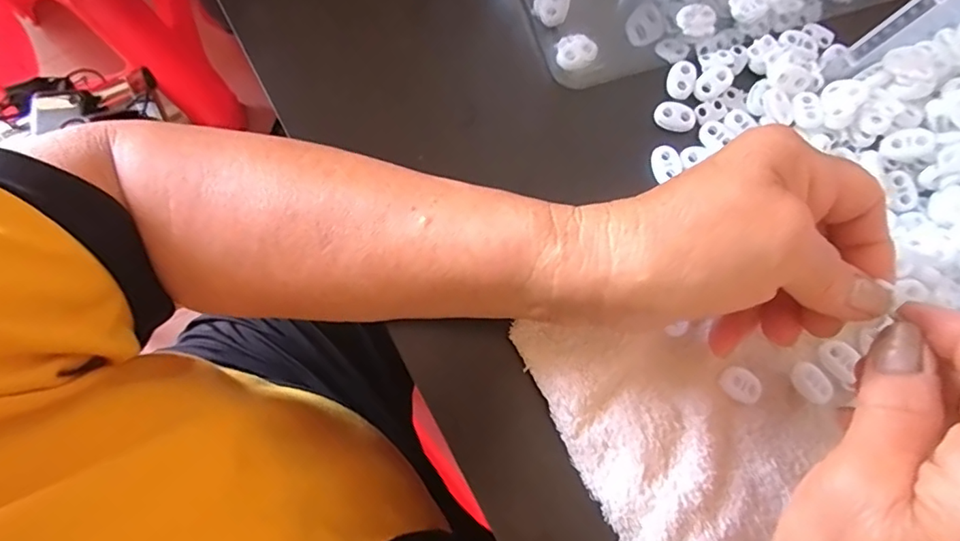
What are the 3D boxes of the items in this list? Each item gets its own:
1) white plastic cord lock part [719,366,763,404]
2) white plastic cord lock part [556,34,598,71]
[{"bbox_3d":[0.126,0.055,0.257,0.021,0.005,0.015,30,79,4],"label":"white plastic cord lock part"},{"bbox_3d":[0.054,-0.124,0.305,0.022,0.007,0.018,-18,80,-5],"label":"white plastic cord lock part"}]

